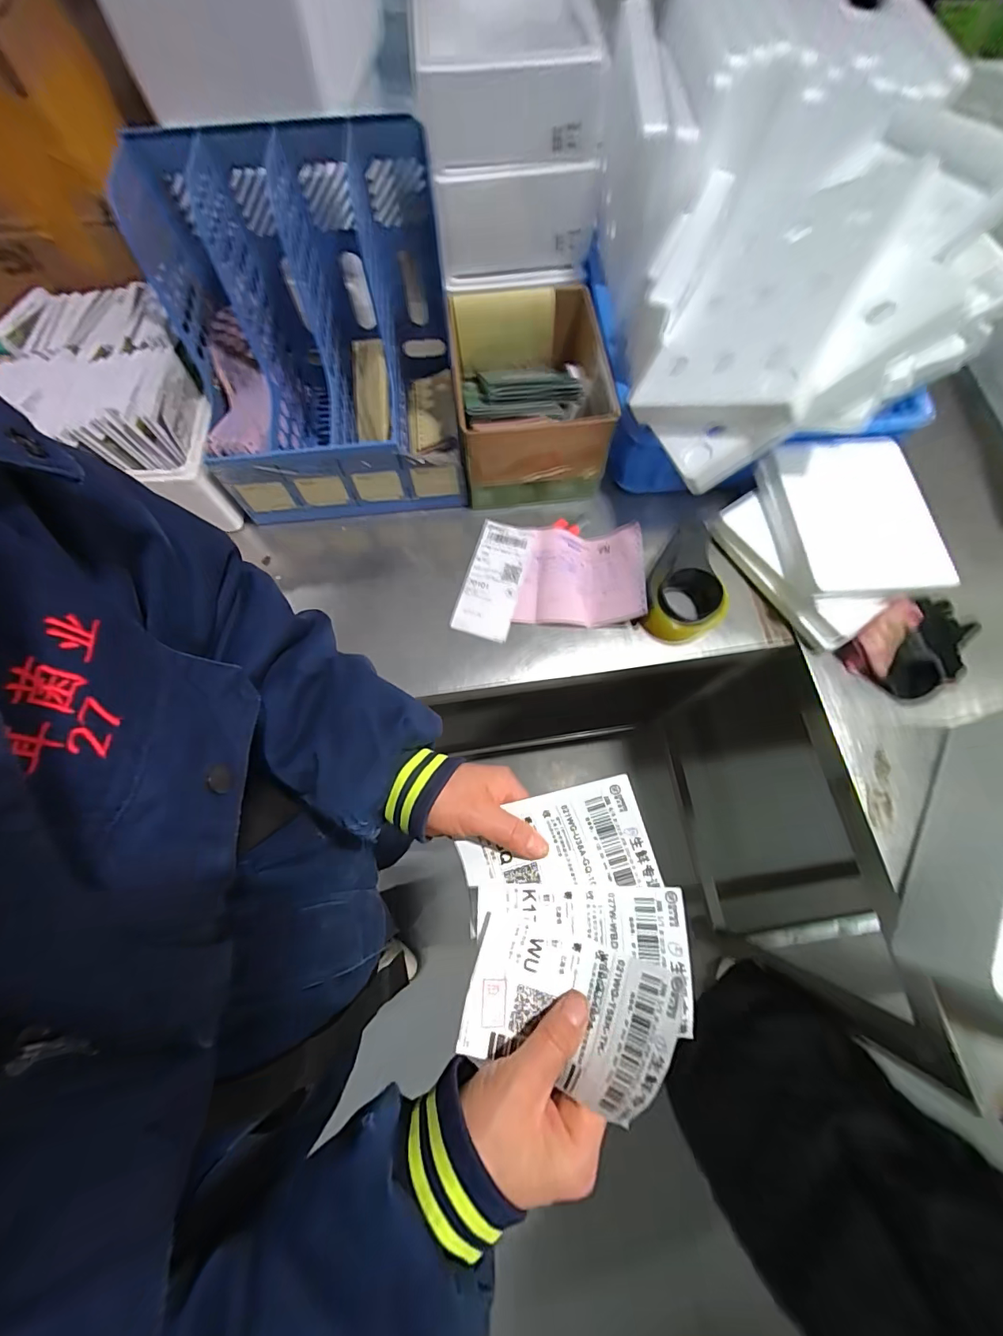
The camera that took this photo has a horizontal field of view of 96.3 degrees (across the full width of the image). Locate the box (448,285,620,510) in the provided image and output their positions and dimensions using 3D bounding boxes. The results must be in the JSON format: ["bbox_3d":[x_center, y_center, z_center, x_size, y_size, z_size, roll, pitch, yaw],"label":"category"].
[{"bbox_3d":[0.044,-0.394,0.648,0.206,0.125,0.258,-5,72,-1],"label":"box"}]

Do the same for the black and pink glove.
[{"bbox_3d":[0.542,-0.032,0.573,0.178,0.052,0.121,-24,73,-7],"label":"black and pink glove"}]

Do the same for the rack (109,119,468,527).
[{"bbox_3d":[-0.240,-0.415,0.586,0.341,0.293,0.292,-7,72,-2],"label":"rack"}]

